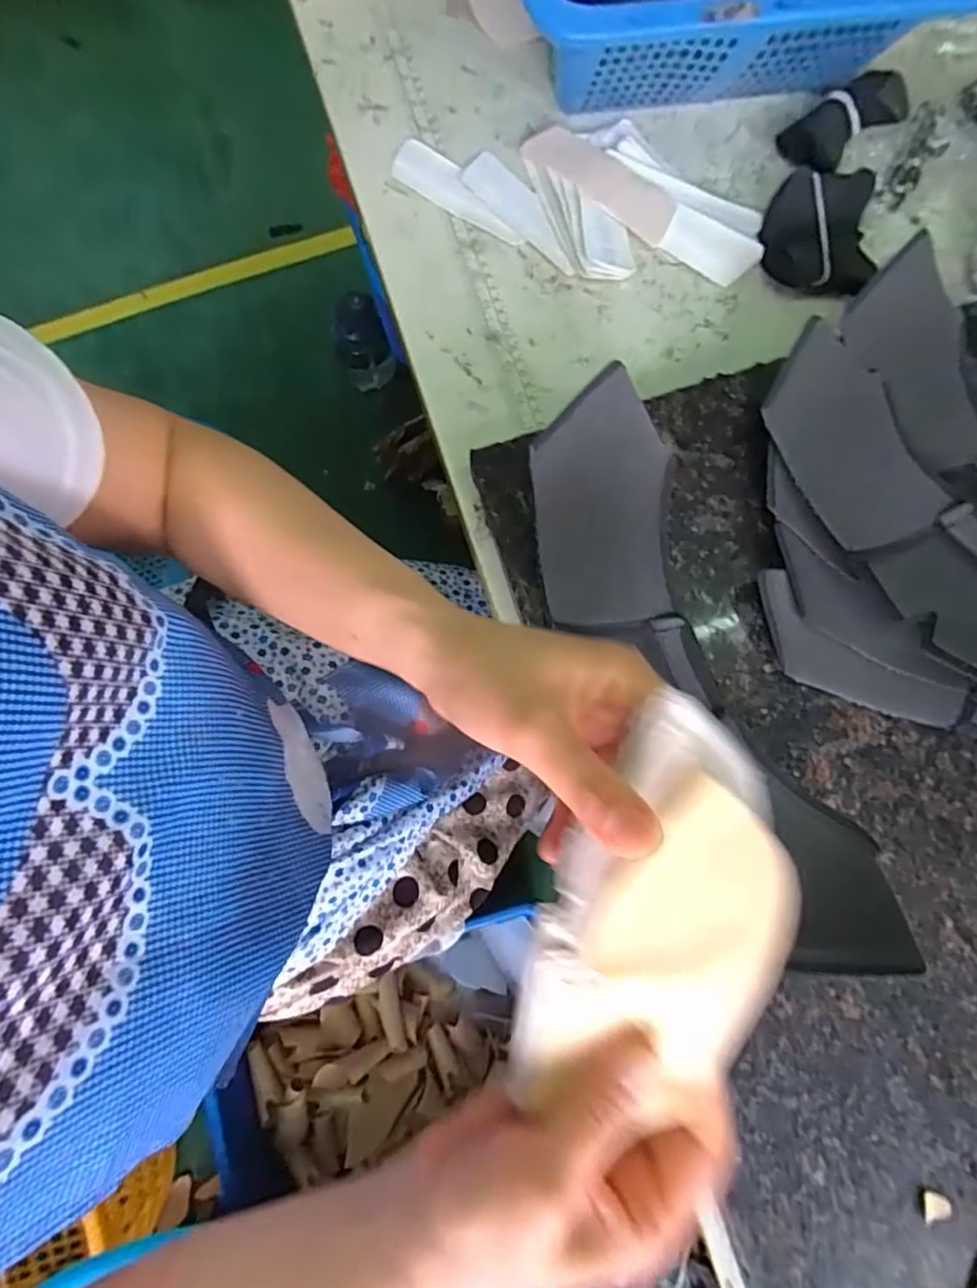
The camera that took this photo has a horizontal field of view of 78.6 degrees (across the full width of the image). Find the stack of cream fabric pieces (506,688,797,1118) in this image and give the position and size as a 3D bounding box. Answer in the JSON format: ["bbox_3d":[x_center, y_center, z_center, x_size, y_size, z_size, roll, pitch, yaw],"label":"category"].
[{"bbox_3d":[0.063,0.102,0.221,0.078,0.022,0.158,18,94,13],"label":"stack of cream fabric pieces"}]

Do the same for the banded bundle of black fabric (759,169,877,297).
[{"bbox_3d":[0.224,-0.276,0.403,0.070,0.030,0.072,0,80,1],"label":"banded bundle of black fabric"}]

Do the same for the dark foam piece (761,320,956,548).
[{"bbox_3d":[0.206,-0.117,0.344,0.070,0.011,0.128,-25,84,-1],"label":"dark foam piece"}]

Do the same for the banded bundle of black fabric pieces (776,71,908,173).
[{"bbox_3d":[0.255,-0.378,0.429,0.084,0.025,0.038,-33,81,-5],"label":"banded bundle of black fabric pieces"}]

